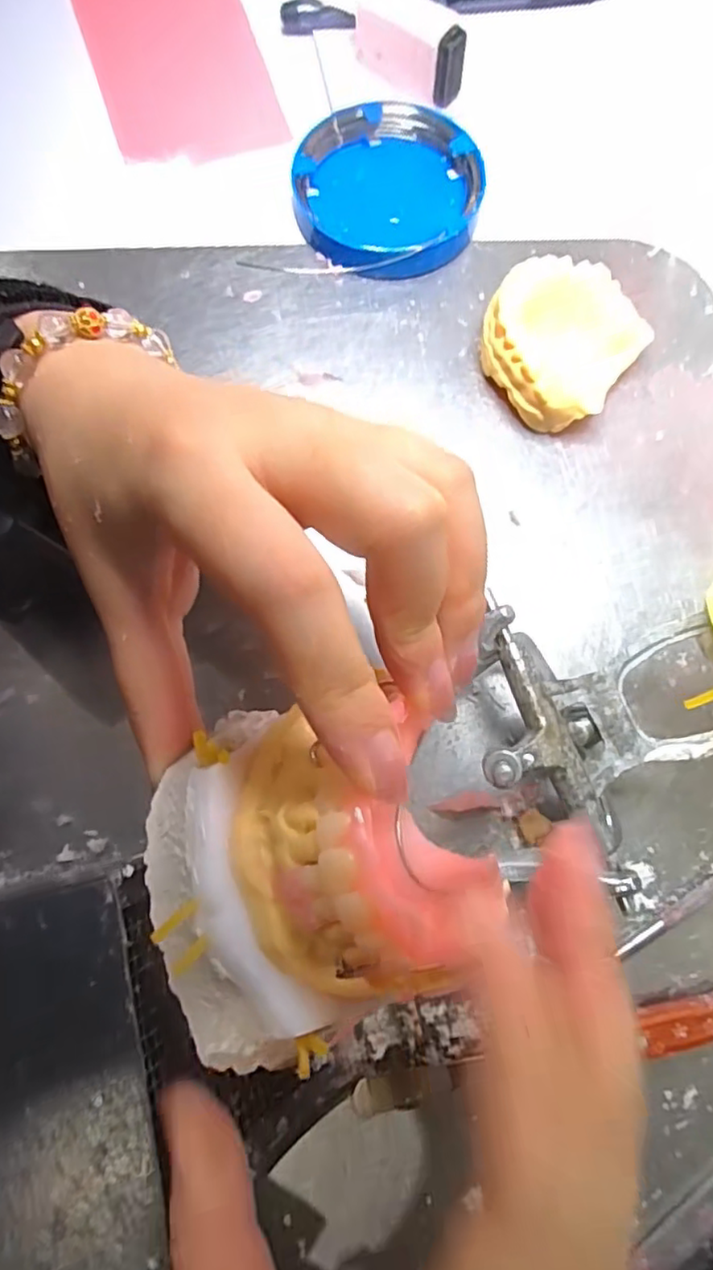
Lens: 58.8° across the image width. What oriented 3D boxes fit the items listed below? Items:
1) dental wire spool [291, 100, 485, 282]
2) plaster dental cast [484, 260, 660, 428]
[{"bbox_3d":[0.013,-0.187,0.267,0.075,0.014,0.075,0,77,0],"label":"dental wire spool"},{"bbox_3d":[0.077,-0.112,0.243,0.054,0.028,0.060,33,79,7],"label":"plaster dental cast"}]

